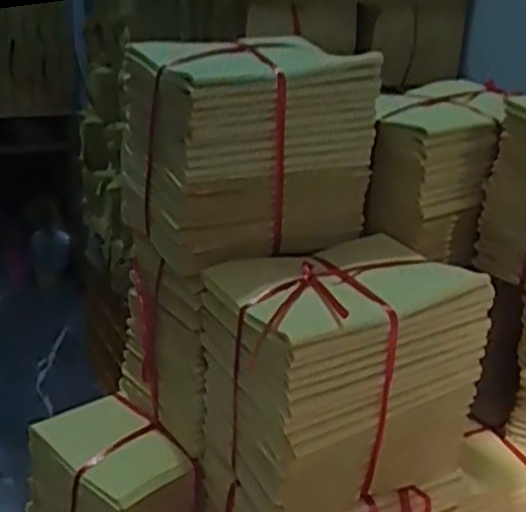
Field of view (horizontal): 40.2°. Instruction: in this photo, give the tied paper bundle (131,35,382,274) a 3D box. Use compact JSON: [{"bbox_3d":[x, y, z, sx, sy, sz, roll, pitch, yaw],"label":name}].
[{"bbox_3d":[-0.010,-0.083,0.550,0.168,0.150,0.118,-8,23,-24],"label":"tied paper bundle"}]

